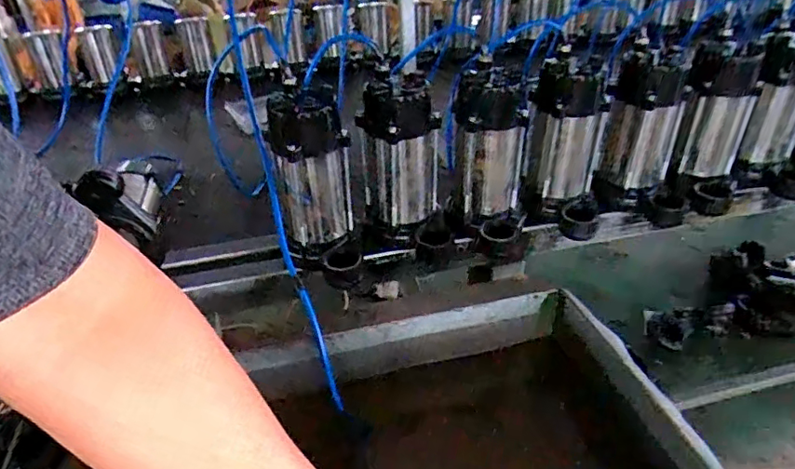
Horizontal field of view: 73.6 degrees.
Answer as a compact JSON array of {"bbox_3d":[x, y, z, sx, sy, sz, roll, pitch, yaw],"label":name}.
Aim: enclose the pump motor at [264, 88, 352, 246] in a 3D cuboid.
[{"bbox_3d":[-0.114,-0.077,0.705,0.085,0.191,0.082,23,41,34],"label":"pump motor"}]

